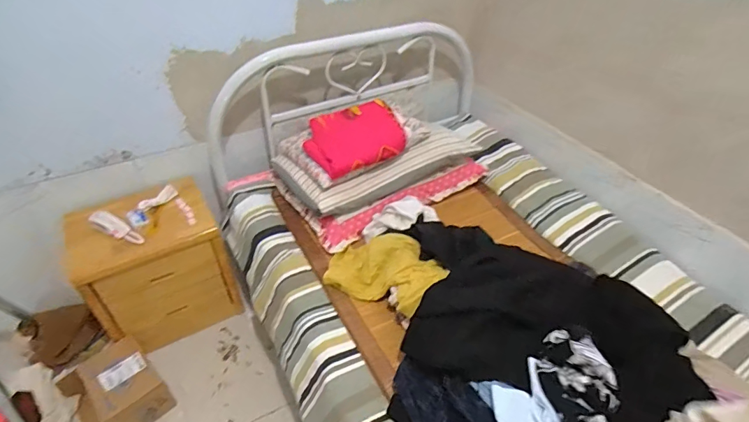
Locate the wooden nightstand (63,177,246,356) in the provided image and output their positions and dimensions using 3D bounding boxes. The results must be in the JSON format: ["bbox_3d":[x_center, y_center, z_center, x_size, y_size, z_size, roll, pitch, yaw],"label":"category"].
[{"bbox_3d":[-0.785,0.194,1.567,0.446,0.451,0.368,-28,48,-27],"label":"wooden nightstand"}]

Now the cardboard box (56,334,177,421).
[{"bbox_3d":[-0.821,0.581,1.365,0.292,0.149,0.253,31,51,32],"label":"cardboard box"}]

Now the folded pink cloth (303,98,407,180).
[{"bbox_3d":[-0.067,-0.246,1.399,0.312,0.060,0.238,-24,74,-13],"label":"folded pink cloth"}]

